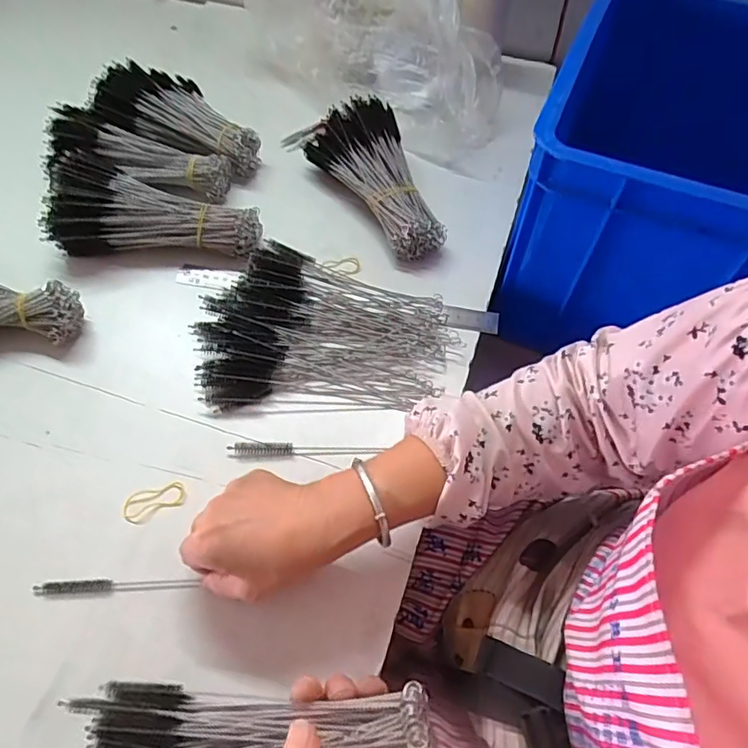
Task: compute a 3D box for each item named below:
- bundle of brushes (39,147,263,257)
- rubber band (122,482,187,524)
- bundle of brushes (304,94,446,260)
[{"bbox_3d":[-0.222,-0.165,0.559,0.206,0.070,0.087,5,57,1],"label":"bundle of brushes"},{"bbox_3d":[-0.174,0.100,0.429,0.049,0.004,0.026,-23,61,-16],"label":"rubber band"},{"bbox_3d":[0.000,-0.218,0.601,0.105,0.069,0.212,-16,59,-12],"label":"bundle of brushes"}]

